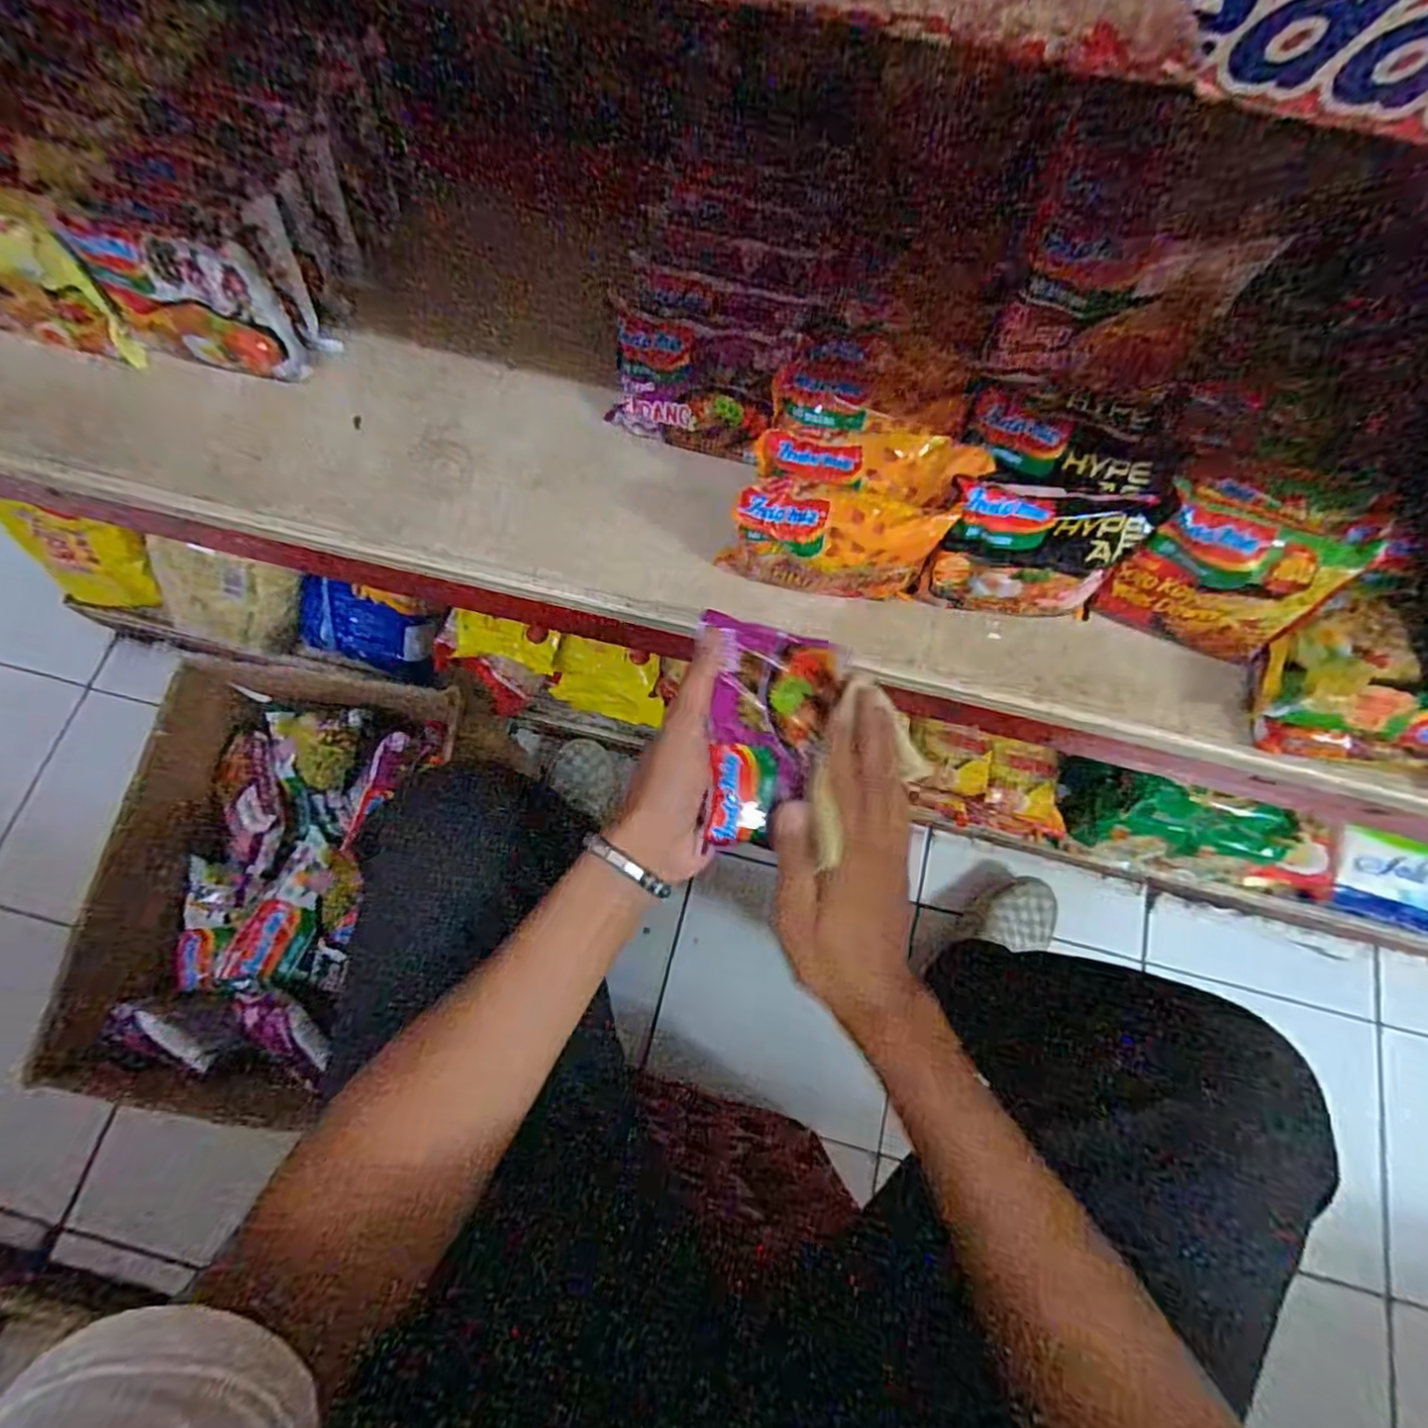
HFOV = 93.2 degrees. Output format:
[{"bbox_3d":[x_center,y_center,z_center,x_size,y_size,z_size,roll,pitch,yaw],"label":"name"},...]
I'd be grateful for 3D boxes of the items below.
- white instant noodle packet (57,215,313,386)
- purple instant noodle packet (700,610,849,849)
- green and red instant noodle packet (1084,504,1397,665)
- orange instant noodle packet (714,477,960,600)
[{"bbox_3d":[-0.392,-0.302,0.500,0.146,0.087,0.032,18,74,5],"label":"white instant noodle packet"},{"bbox_3d":[0.029,0.010,0.396,0.083,0.022,0.128,10,73,2],"label":"purple instant noodle packet"},{"bbox_3d":[0.329,-0.085,0.444,0.111,0.099,0.032,25,54,8],"label":"green and red instant noodle packet"},{"bbox_3d":[0.075,-0.113,0.449,0.137,0.083,0.045,15,73,3],"label":"orange instant noodle packet"}]

